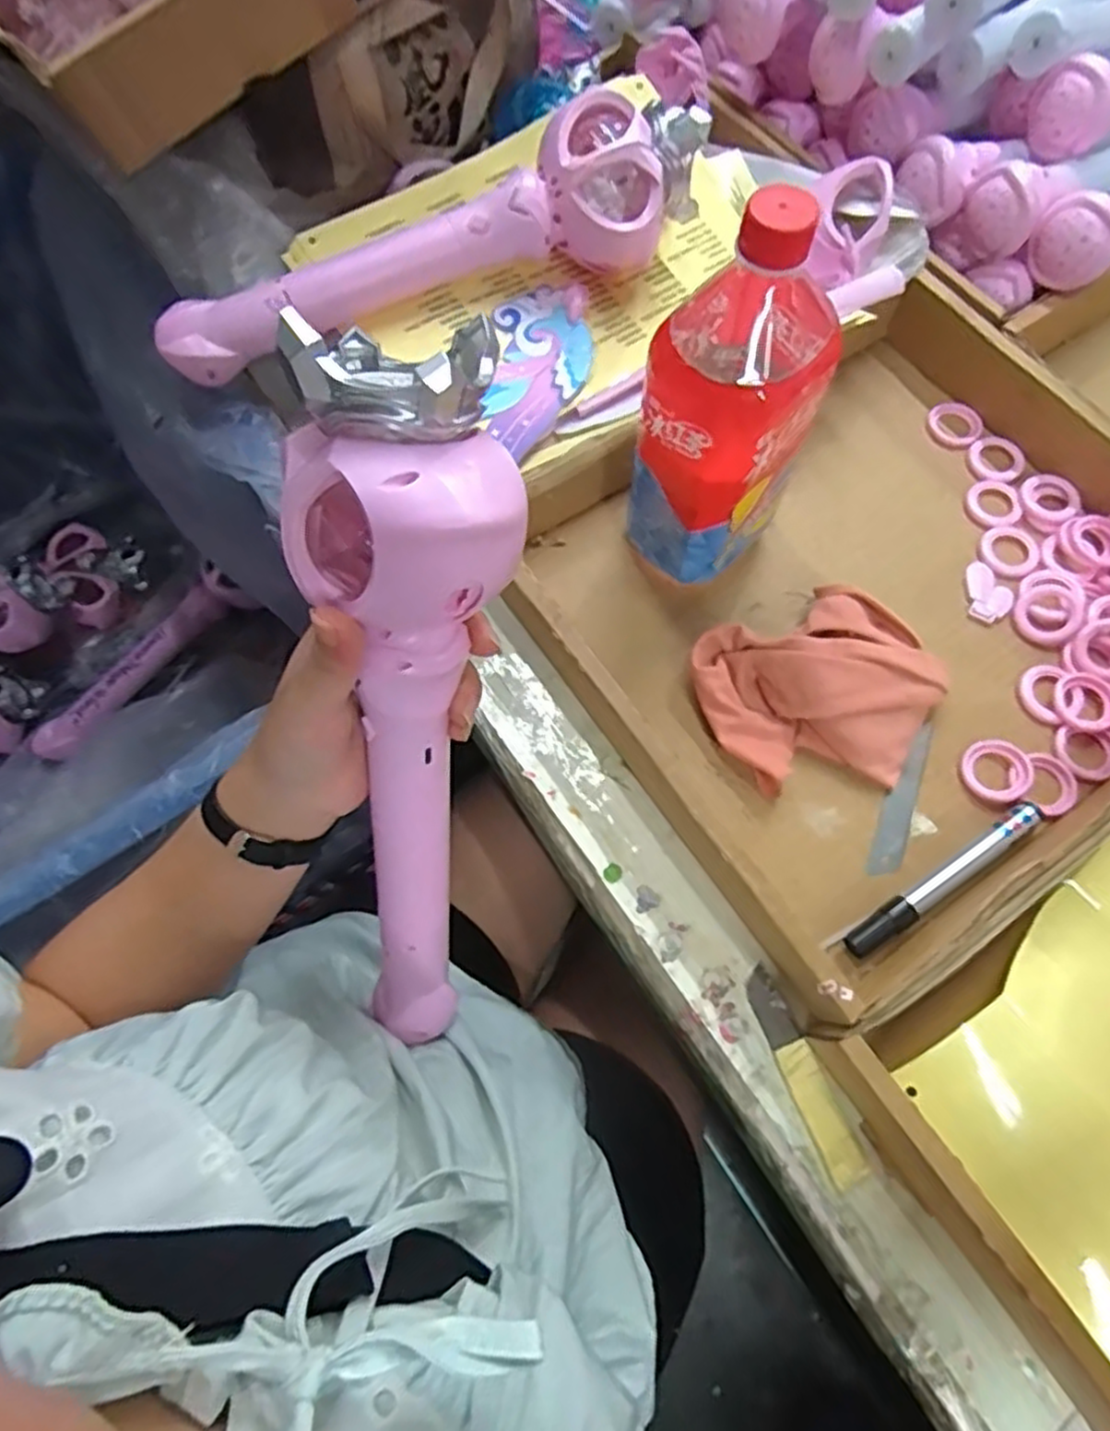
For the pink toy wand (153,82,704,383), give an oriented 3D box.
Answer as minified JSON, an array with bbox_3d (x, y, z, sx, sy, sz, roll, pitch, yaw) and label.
[{"bbox_3d":[-0.080,-0.308,0.481,0.363,0.067,0.070,-20,70,-5],"label":"pink toy wand"}]

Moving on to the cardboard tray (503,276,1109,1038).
[{"bbox_3d":[0.203,-0.062,0.445,0.379,0.054,0.315,-33,72,-10],"label":"cardboard tray"}]

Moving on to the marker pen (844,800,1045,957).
[{"bbox_3d":[0.216,0.089,0.406,0.137,0.012,0.015,-32,71,-9],"label":"marker pen"}]

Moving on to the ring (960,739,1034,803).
[{"bbox_3d":[0.257,0.032,0.429,0.037,0.009,0.036,-1,69,2],"label":"ring"}]

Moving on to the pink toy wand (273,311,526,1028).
[{"bbox_3d":[-0.061,0.015,0.339,0.078,0.346,0.077,12,38,7],"label":"pink toy wand"}]

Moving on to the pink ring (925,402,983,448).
[{"bbox_3d":[0.286,-0.209,0.527,0.038,0.004,0.037,-1,69,2],"label":"pink ring"}]

